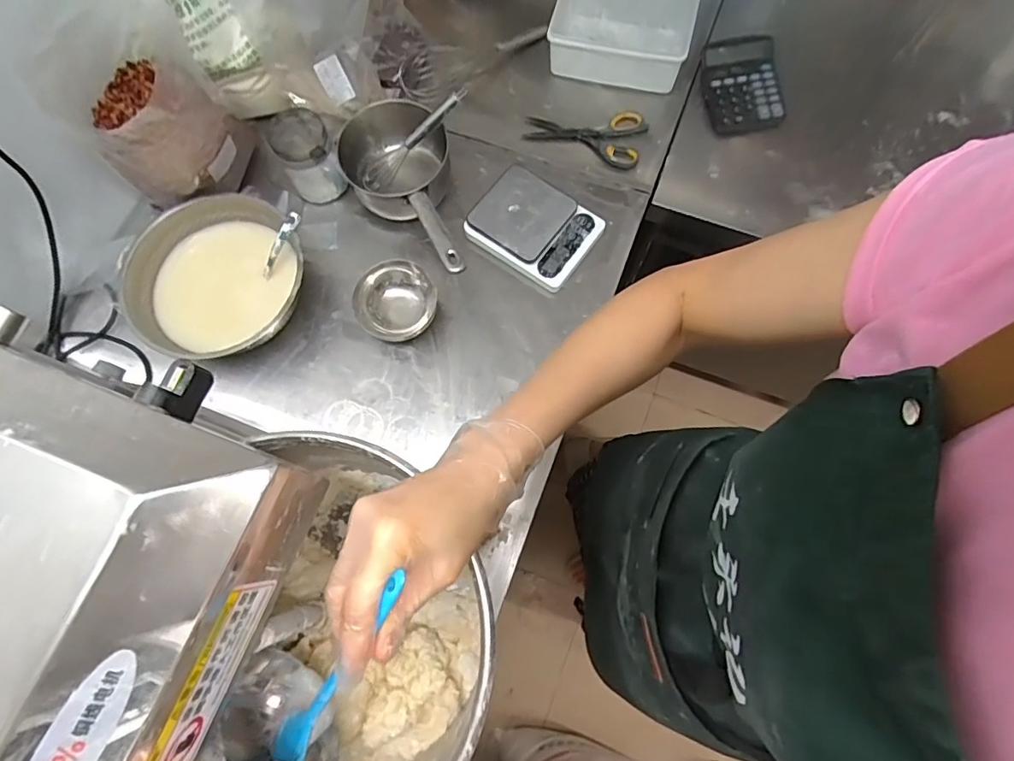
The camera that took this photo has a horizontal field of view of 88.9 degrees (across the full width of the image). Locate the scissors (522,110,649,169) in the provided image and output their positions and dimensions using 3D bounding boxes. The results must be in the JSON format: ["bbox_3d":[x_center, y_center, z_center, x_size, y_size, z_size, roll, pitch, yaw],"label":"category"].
[{"bbox_3d":[0.126,-0.405,0.834,0.188,0.016,0.105,18,75,7],"label":"scissors"}]

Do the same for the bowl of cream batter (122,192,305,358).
[{"bbox_3d":[-0.389,-0.139,0.715,0.225,0.093,0.211,0,73,1],"label":"bowl of cream batter"}]

